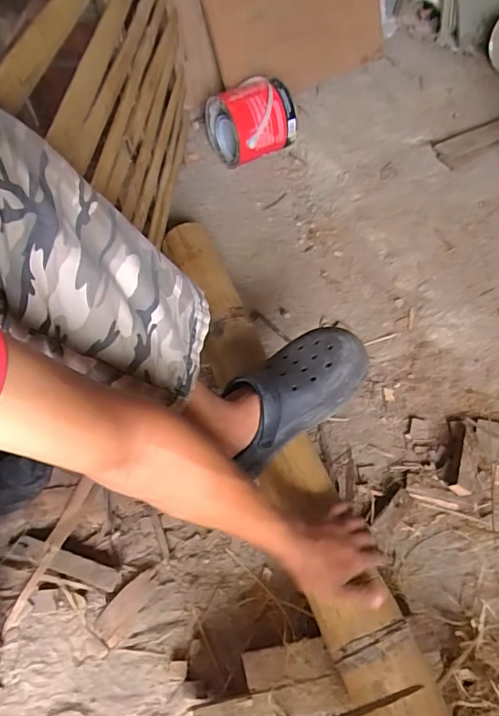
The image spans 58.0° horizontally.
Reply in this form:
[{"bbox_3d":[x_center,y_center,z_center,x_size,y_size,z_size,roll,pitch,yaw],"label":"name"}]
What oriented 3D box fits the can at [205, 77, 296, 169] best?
[{"bbox_3d":[0.002,-0.559,1.068,0.175,0.170,0.175,-34,66,-16],"label":"can"}]

